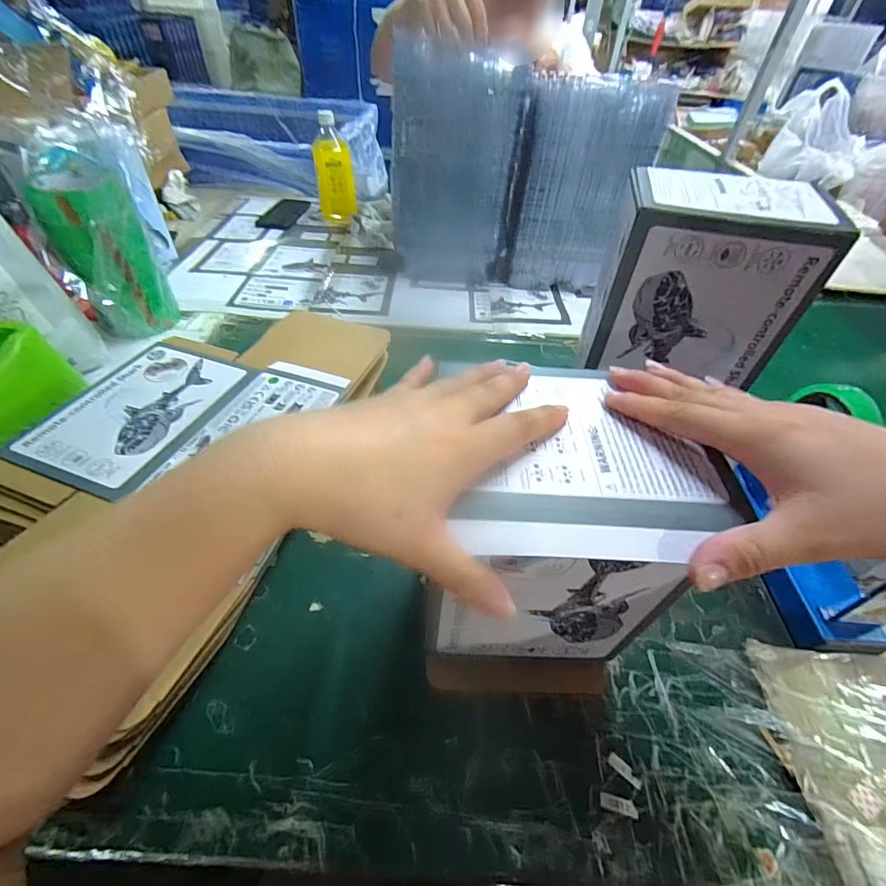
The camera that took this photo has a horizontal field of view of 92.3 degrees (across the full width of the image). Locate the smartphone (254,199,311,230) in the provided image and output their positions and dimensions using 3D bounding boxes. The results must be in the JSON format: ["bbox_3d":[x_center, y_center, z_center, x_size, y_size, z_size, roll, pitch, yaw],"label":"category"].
[{"bbox_3d":[-0.378,-0.543,1.008,0.087,0.008,0.169,8,47,2],"label":"smartphone"}]

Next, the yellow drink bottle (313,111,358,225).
[{"bbox_3d":[-0.233,-0.579,0.923,0.079,0.195,0.061,-5,48,-10],"label":"yellow drink bottle"}]

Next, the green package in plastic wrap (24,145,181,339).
[{"bbox_3d":[-0.456,-0.255,0.578,0.105,0.207,0.107,34,53,24],"label":"green package in plastic wrap"}]

